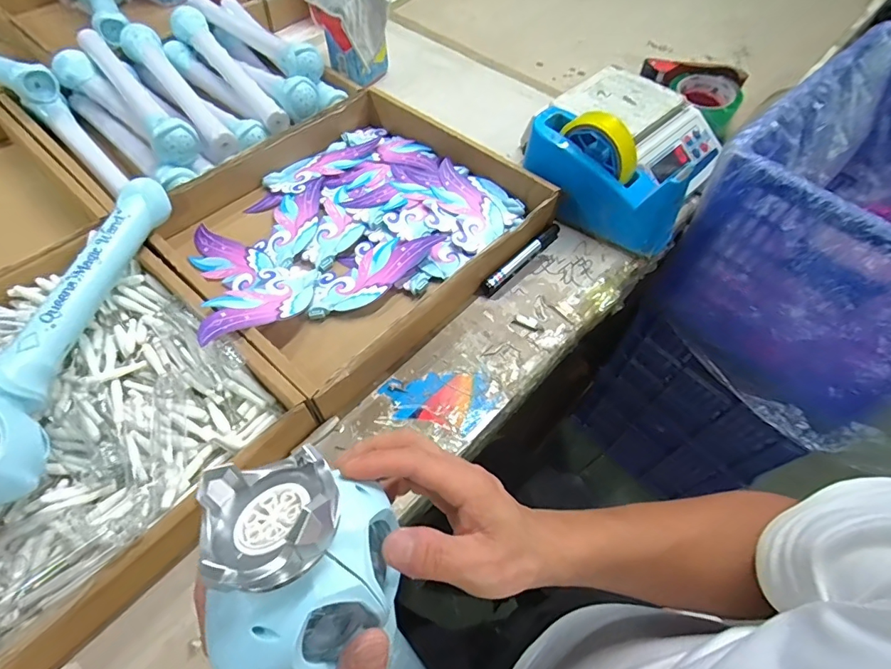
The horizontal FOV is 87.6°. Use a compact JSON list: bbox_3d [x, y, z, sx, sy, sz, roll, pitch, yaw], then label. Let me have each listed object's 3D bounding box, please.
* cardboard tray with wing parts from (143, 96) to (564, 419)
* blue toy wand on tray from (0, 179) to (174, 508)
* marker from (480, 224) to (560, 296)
[{"bbox_3d":[-0.117,-0.136,0.559,0.360,0.059,0.389,36,61,19],"label":"cardboard tray with wing parts"},{"bbox_3d":[-0.352,-0.010,0.422,0.081,0.075,0.354,3,56,-1],"label":"blue toy wand on tray"},{"bbox_3d":[0.094,-0.092,0.560,0.014,0.020,0.138,40,62,21],"label":"marker"}]

